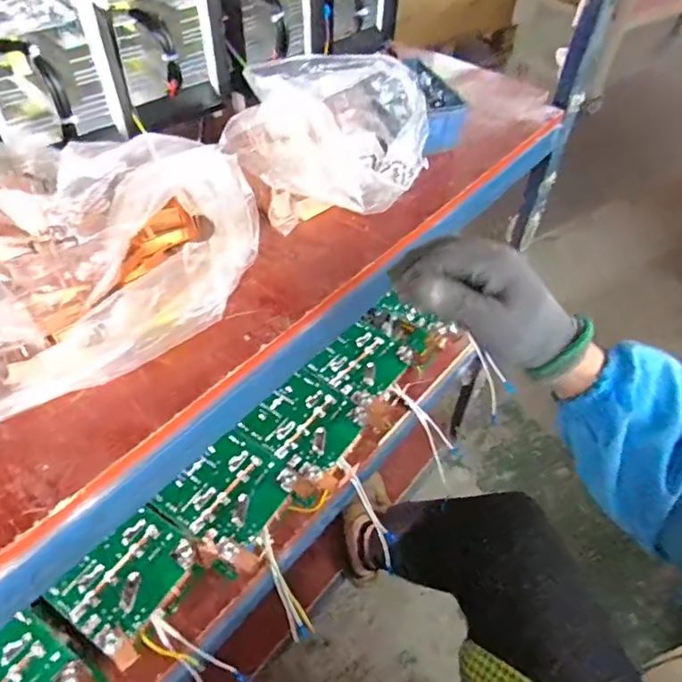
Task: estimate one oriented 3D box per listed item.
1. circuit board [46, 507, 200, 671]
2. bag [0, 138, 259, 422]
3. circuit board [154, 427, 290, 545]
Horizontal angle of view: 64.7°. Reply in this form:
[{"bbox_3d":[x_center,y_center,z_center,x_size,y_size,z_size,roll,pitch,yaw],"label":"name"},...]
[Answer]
[{"bbox_3d":[-0.218,0.248,0.562,0.114,0.022,0.124,28,53,22],"label":"circuit board"},{"bbox_3d":[-0.212,-0.065,0.409,0.317,0.112,0.193,-23,53,-20],"label":"bag"},{"bbox_3d":[-0.129,0.172,0.624,0.117,0.012,0.123,31,55,24],"label":"circuit board"}]

